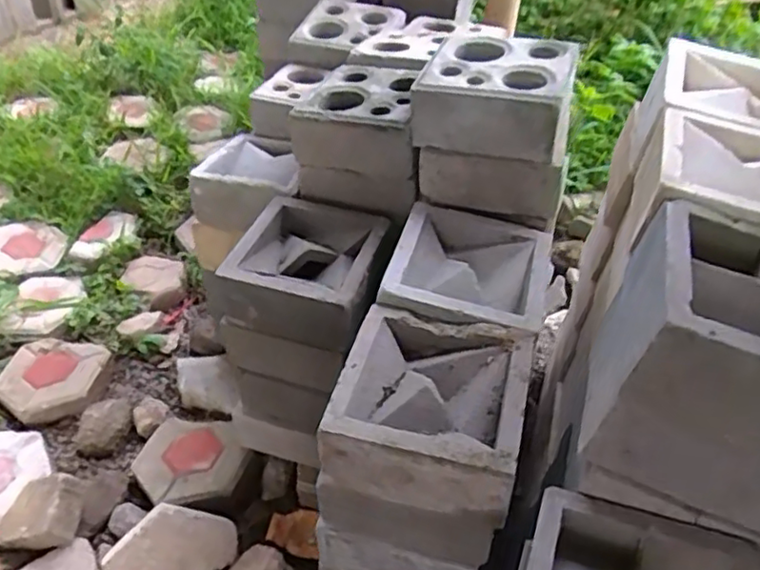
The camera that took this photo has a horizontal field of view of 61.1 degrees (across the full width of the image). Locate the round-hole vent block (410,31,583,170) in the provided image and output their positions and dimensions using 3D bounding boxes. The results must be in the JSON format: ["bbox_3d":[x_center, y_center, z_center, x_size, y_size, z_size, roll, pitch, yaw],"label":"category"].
[{"bbox_3d":[0.164,-0.273,0.918,0.208,0.083,0.221,11,43,10],"label":"round-hole vent block"}]

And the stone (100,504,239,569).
[{"bbox_3d":[-0.325,0.401,0.995,0.197,0.035,0.118,-13,66,-22],"label":"stone"}]

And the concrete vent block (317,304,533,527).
[{"bbox_3d":[0.060,0.137,0.739,0.206,0.100,0.206,12,44,11],"label":"concrete vent block"}]

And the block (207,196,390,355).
[{"bbox_3d":[-0.109,-0.027,0.987,0.215,0.089,0.211,14,44,13],"label":"block"}]

